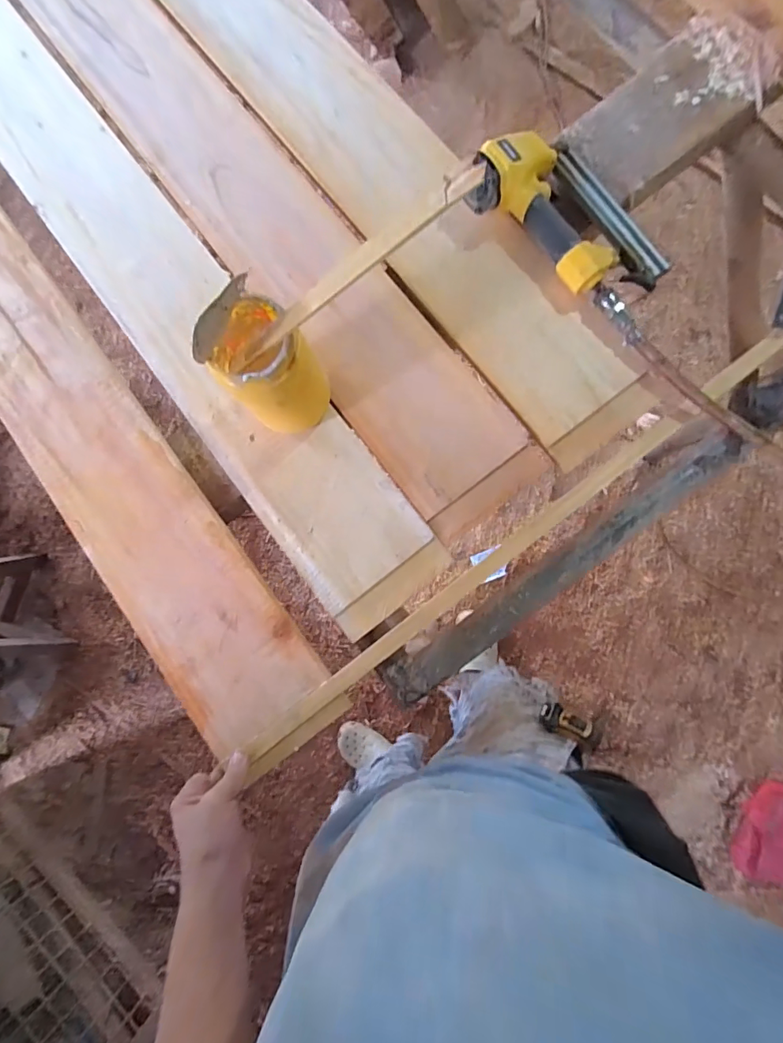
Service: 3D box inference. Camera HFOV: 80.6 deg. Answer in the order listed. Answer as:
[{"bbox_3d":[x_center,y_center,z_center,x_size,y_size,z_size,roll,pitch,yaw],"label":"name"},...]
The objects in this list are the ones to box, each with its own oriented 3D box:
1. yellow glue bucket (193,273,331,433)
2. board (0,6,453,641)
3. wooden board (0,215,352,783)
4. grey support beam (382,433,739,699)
[{"bbox_3d":[-0.129,-0.168,0.472,0.091,0.204,0.098,-1,83,5],"label":"yellow glue bucket"},{"bbox_3d":[-0.491,-0.532,0.652,0.160,0.027,1.634,-38,81,0],"label":"board"},{"bbox_3d":[-0.615,-0.396,0.647,0.155,0.019,1.689,-37,81,0],"label":"wooden board"},{"bbox_3d":[0.211,0.060,0.581,0.512,0.031,0.056,-36,80,1],"label":"grey support beam"}]

